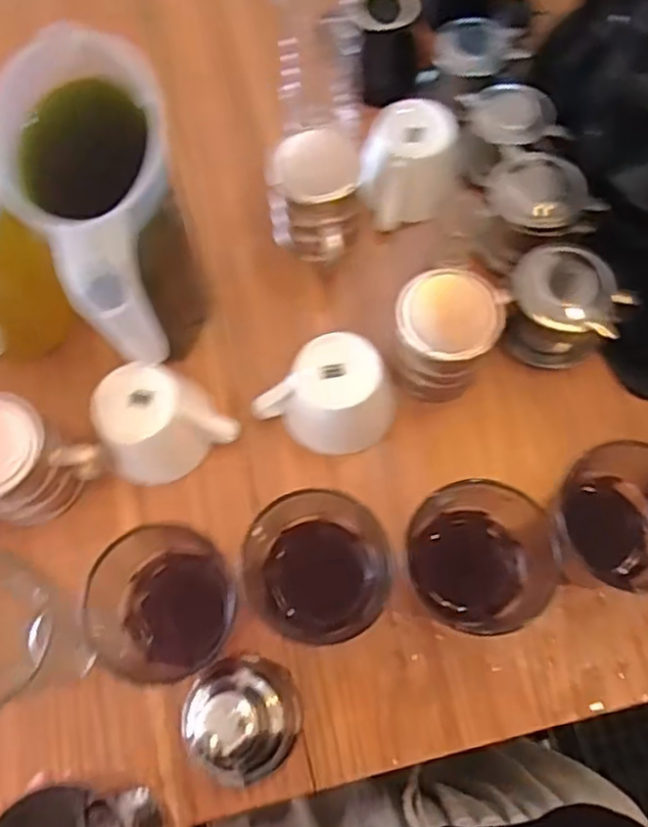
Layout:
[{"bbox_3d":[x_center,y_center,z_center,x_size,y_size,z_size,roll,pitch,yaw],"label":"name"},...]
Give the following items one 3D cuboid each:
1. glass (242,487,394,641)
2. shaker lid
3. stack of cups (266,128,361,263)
[{"bbox_3d":[-0.003,0.108,0.472,0.092,0.088,0.092,-10,72,-1],"label":"glass"},{"bbox_3d":[-0.057,0.207,0.455,0.075,0.063,0.080,-1,72,2],"label":"shaker lid"},{"bbox_3d":[-0.006,-0.163,0.554,0.073,0.106,0.074,-10,72,-1],"label":"stack of cups"}]

